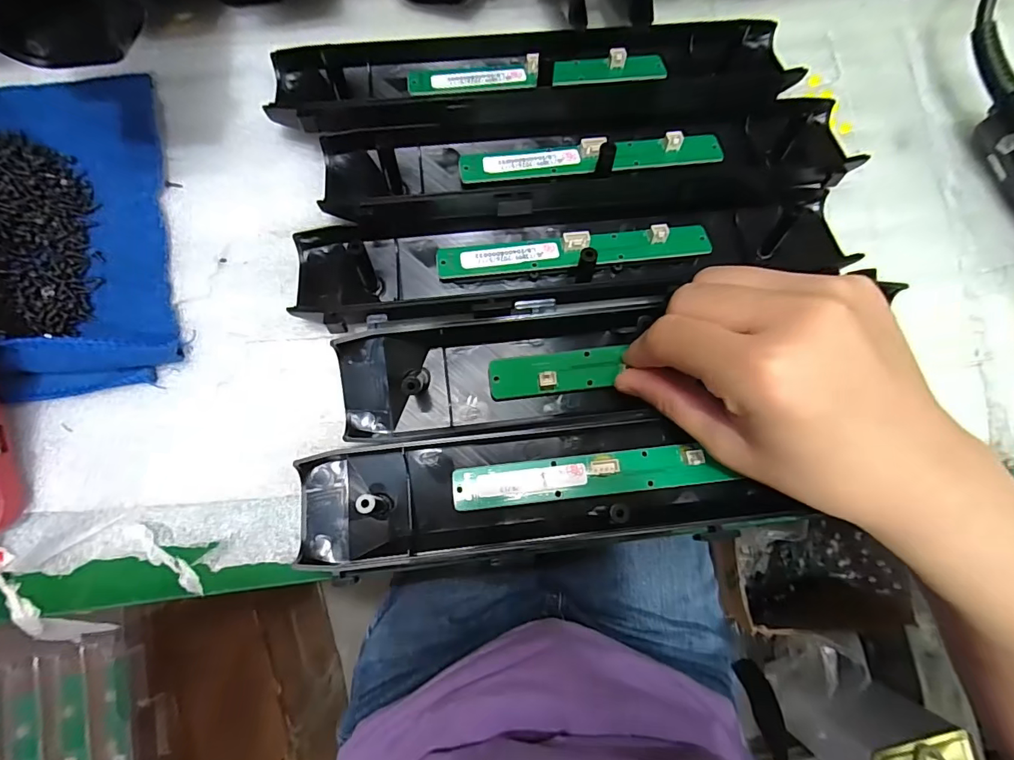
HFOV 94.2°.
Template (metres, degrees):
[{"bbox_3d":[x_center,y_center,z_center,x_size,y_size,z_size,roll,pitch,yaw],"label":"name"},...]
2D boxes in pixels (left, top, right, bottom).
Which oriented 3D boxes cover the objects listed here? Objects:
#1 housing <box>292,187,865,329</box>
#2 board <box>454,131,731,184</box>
[{"bbox_3d":[0.035,-0.063,0.233,0.271,0.023,0.062,-4,81,-4],"label":"housing"},{"bbox_3d":[0.045,-0.116,0.246,0.137,0.011,0.018,-7,81,-4],"label":"board"}]

